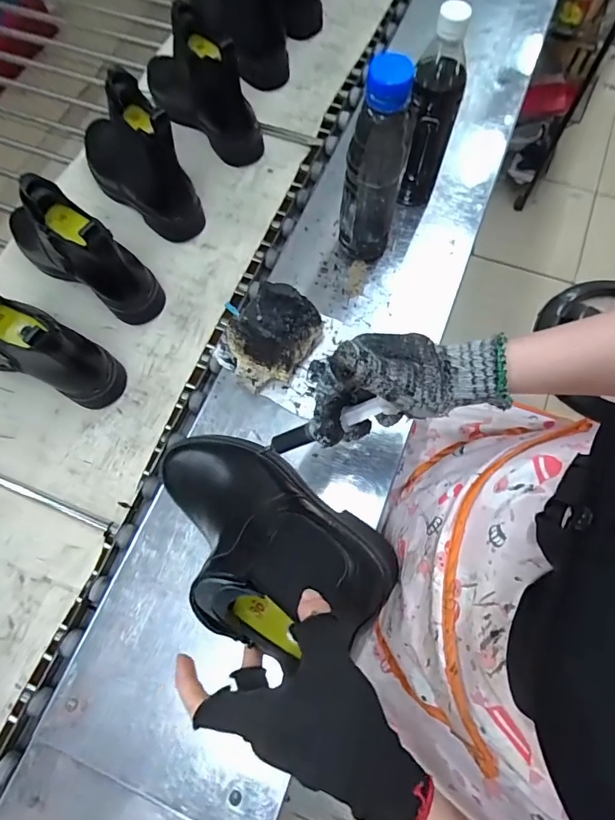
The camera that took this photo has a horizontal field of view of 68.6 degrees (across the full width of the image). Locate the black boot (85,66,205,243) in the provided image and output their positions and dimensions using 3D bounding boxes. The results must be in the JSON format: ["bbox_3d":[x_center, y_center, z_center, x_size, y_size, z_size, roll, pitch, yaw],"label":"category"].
[{"bbox_3d":[-0.244,-0.346,0.597,0.096,0.163,0.223,-35,73,-10],"label":"black boot"}]

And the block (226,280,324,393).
[{"bbox_3d":[-0.041,-0.078,0.490,0.079,0.072,0.102,31,75,12],"label":"block"}]

